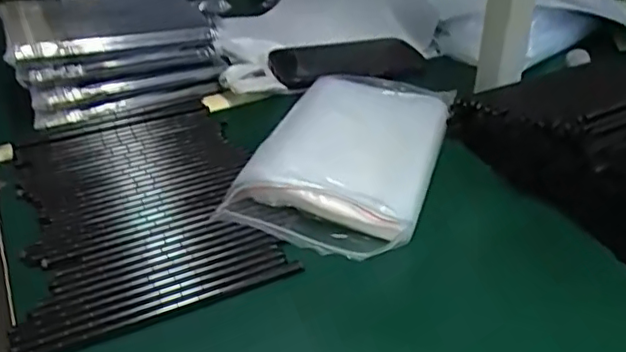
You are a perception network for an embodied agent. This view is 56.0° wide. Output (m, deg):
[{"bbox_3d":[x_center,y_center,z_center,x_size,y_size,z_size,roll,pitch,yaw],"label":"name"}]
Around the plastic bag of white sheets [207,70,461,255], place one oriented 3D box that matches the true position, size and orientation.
[{"bbox_3d":[0.034,-0.028,0.499,0.143,0.039,0.240,12,36,18],"label":"plastic bag of white sheets"}]

